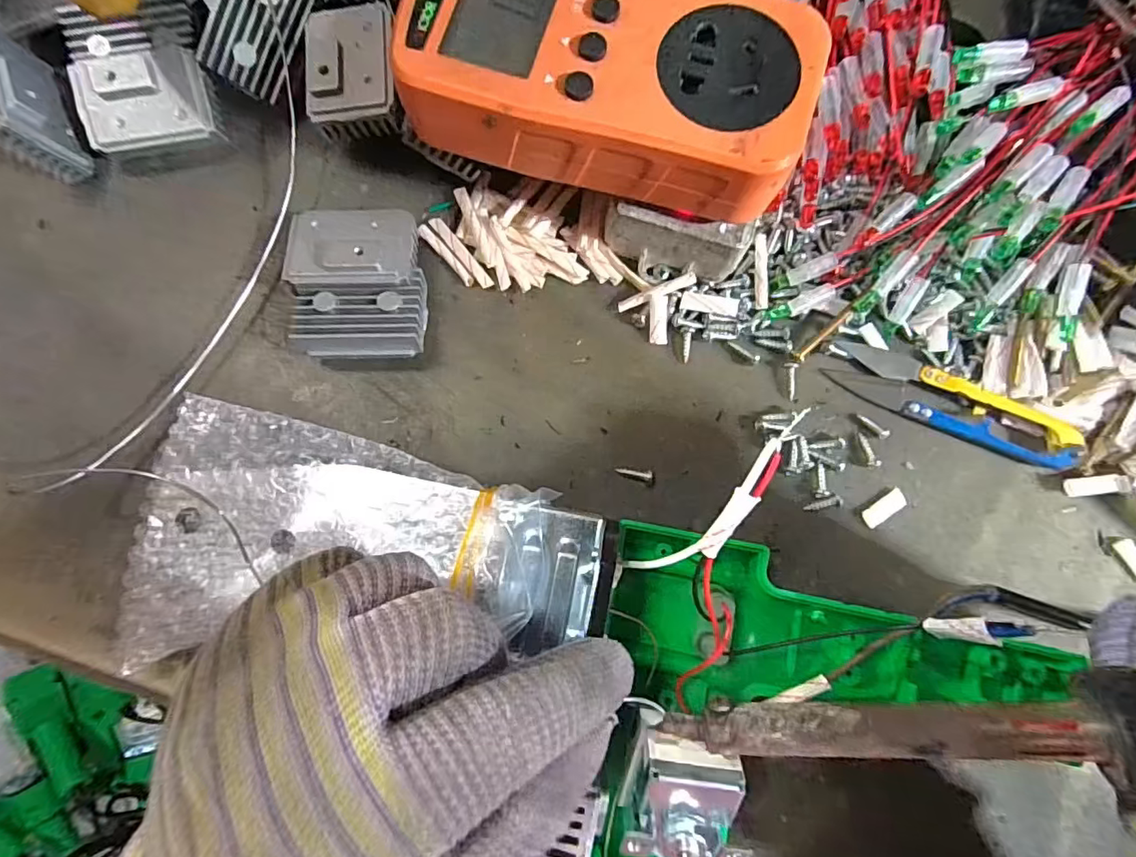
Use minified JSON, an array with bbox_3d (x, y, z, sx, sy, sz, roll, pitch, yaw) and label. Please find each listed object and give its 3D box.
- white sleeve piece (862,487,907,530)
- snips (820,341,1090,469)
[{"bbox_3d":[0.124,0.031,0.209,0.019,0.004,0.008,-34,85,-6],"label":"white sleeve piece"},{"bbox_3d":[0.154,-0.010,0.213,0.096,0.006,0.023,22,82,1],"label":"snips"}]

